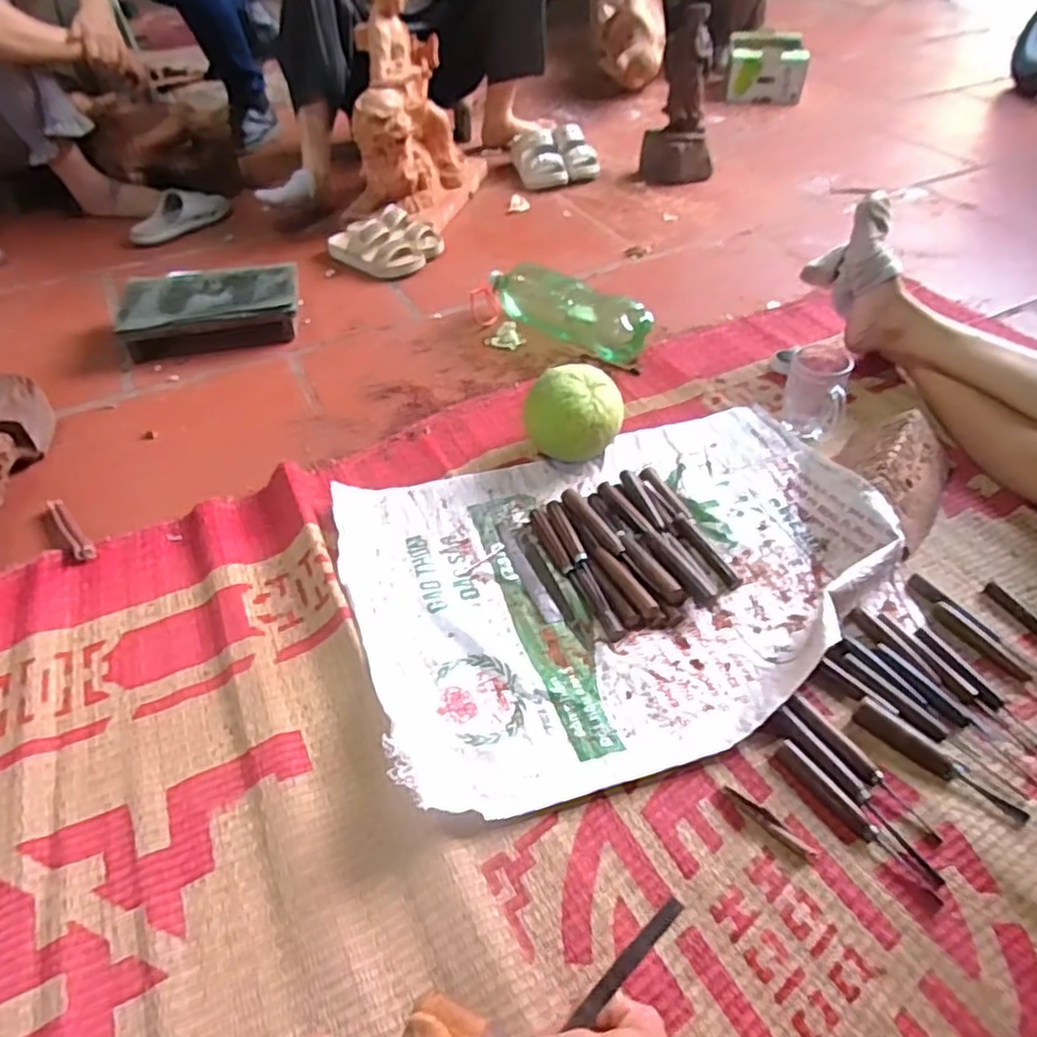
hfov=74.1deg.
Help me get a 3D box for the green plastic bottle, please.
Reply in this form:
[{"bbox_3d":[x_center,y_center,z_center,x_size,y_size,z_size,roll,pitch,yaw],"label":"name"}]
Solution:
[{"bbox_3d":[0.088,-0.367,1.198,0.093,0.091,0.312,-36,57,-27],"label":"green plastic bottle"}]

